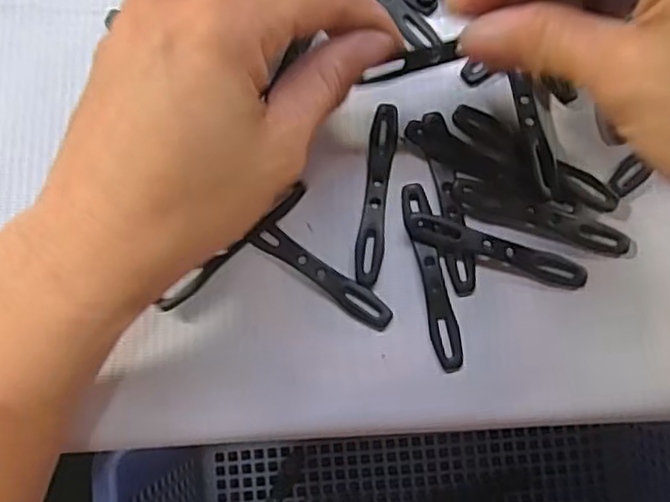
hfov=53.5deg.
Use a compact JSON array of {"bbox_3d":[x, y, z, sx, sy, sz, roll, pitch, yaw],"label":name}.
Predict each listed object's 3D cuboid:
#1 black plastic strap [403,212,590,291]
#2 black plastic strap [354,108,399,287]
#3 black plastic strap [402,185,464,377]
[{"bbox_3d":[0.060,0.000,0.246,0.068,0.004,0.011,18,82,2],"label":"black plastic strap"},{"bbox_3d":[0.016,-0.022,0.249,0.010,0.004,0.068,7,82,0],"label":"black plastic strap"},{"bbox_3d":[0.036,0.009,0.245,0.010,0.004,0.070,-11,82,-2],"label":"black plastic strap"}]

